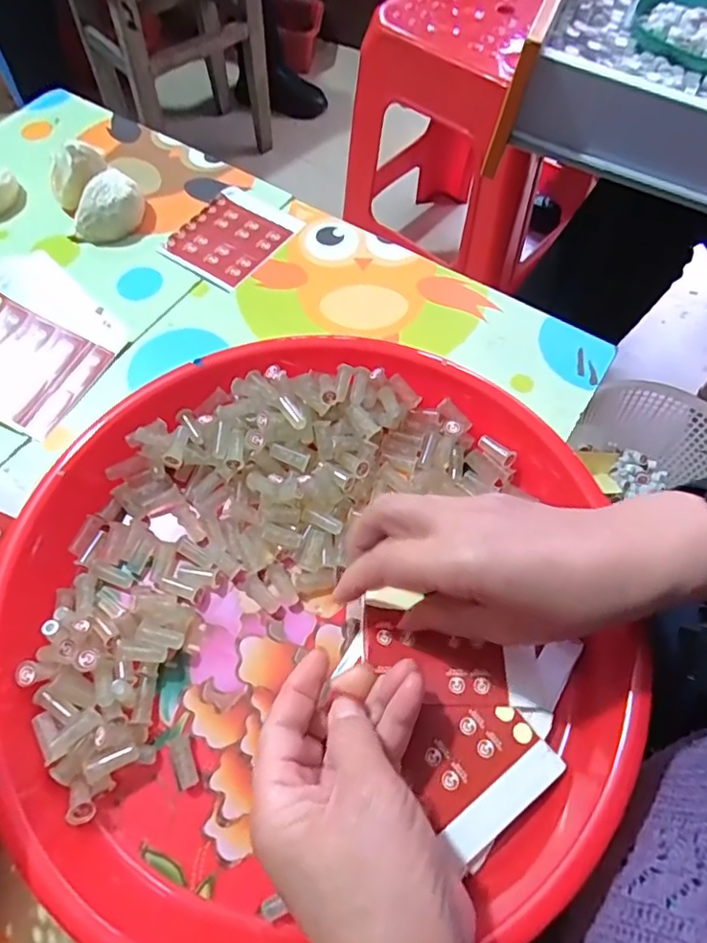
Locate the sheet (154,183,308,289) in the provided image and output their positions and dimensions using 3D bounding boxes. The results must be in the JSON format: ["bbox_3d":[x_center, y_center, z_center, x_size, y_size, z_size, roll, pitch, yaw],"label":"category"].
[{"bbox_3d":[-0.100,-0.195,0.473,0.083,0.005,0.096,32,65,14],"label":"sheet"}]

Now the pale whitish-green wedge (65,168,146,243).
[{"bbox_3d":[-0.198,-0.212,0.463,0.036,0.032,0.057,31,67,15],"label":"pale whitish-green wedge"}]

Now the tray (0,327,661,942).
[{"bbox_3d":[-0.021,0.069,0.308,0.320,0.037,0.321,0,63,0],"label":"tray"}]

